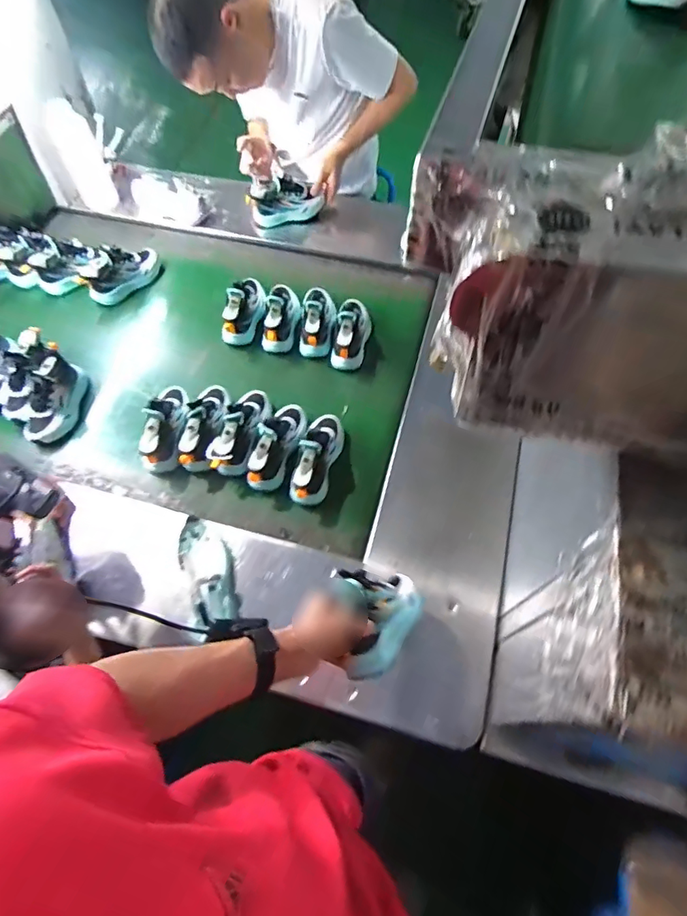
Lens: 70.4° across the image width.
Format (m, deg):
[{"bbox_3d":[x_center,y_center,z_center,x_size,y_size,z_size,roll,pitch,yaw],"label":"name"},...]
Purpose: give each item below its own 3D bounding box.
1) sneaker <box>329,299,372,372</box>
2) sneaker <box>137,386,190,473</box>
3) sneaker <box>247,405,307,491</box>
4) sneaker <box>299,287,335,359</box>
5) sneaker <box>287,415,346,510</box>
[{"bbox_3d":[0.017,-0.297,1.108,0.082,0.092,0.190,13,63,7],"label":"sneaker"},{"bbox_3d":[-0.355,-0.079,0.976,0.084,0.121,0.195,2,62,1],"label":"sneaker"},{"bbox_3d":[-0.128,-0.035,0.966,0.074,0.101,0.205,12,63,7],"label":"sneaker"},{"bbox_3d":[-0.062,-0.331,1.130,0.080,0.094,0.198,5,62,3],"label":"sneaker"},{"bbox_3d":[-0.049,-0.006,0.944,0.069,0.093,0.202,13,63,7],"label":"sneaker"}]

